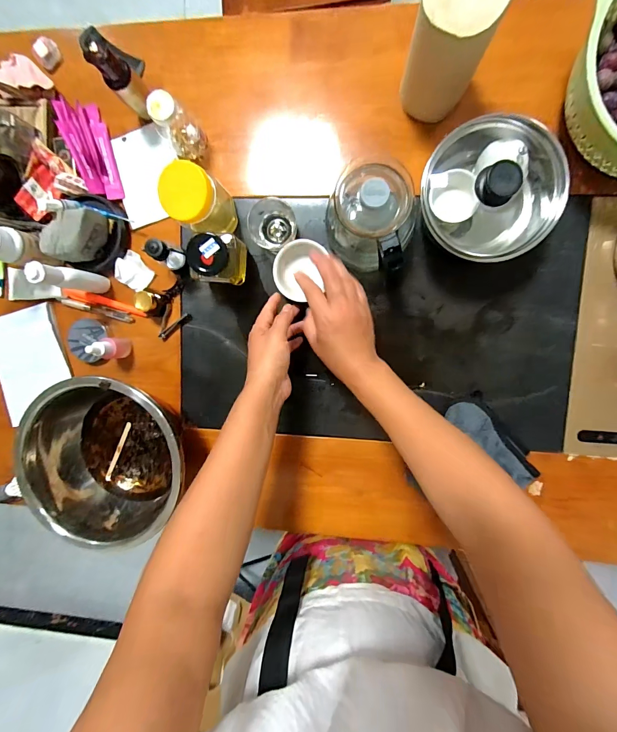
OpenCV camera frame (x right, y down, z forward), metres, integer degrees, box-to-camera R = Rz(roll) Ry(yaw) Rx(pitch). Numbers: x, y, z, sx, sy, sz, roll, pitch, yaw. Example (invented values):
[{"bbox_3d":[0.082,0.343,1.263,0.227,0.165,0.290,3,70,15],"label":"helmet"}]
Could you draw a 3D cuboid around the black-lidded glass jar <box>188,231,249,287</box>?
[{"bbox_3d":[-0.133,-0.155,0.502,0.062,0.103,0.066,5,96,7],"label":"black-lidded glass jar"}]

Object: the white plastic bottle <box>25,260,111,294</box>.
[{"bbox_3d":[-0.349,-0.130,0.513,0.029,0.133,0.030,1,96,7],"label":"white plastic bottle"}]

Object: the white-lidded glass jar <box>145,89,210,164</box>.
[{"bbox_3d":[-0.187,-0.345,0.496,0.053,0.090,0.057,1,96,7],"label":"white-lidded glass jar"}]

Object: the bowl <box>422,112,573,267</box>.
[{"bbox_3d":[0.224,-0.213,0.437,0.151,0.125,0.163,1,96,7],"label":"bowl"}]

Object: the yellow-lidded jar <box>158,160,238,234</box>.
[{"bbox_3d":[-0.148,-0.225,0.481,0.062,0.130,0.068,1,96,7],"label":"yellow-lidded jar"}]

